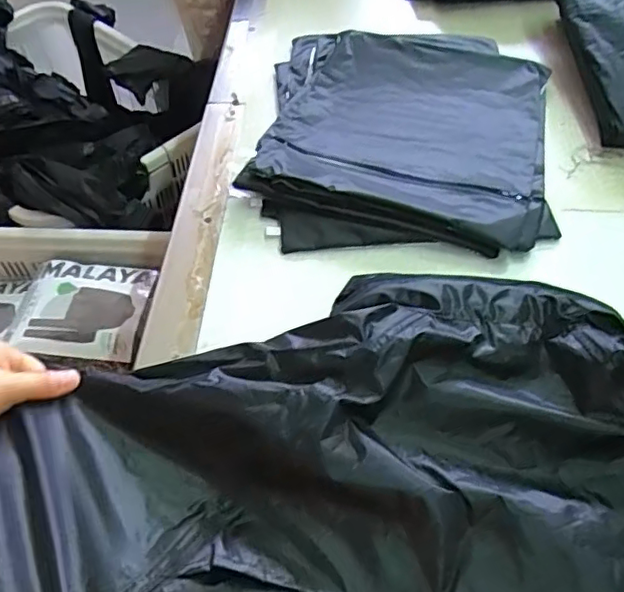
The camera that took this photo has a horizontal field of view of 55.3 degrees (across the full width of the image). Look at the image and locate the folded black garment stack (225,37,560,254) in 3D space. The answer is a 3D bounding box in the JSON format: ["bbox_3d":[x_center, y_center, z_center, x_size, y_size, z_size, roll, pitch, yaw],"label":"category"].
[{"bbox_3d":[0.105,-0.197,0.681,0.312,0.030,0.368,5,52,4],"label":"folded black garment stack"}]

